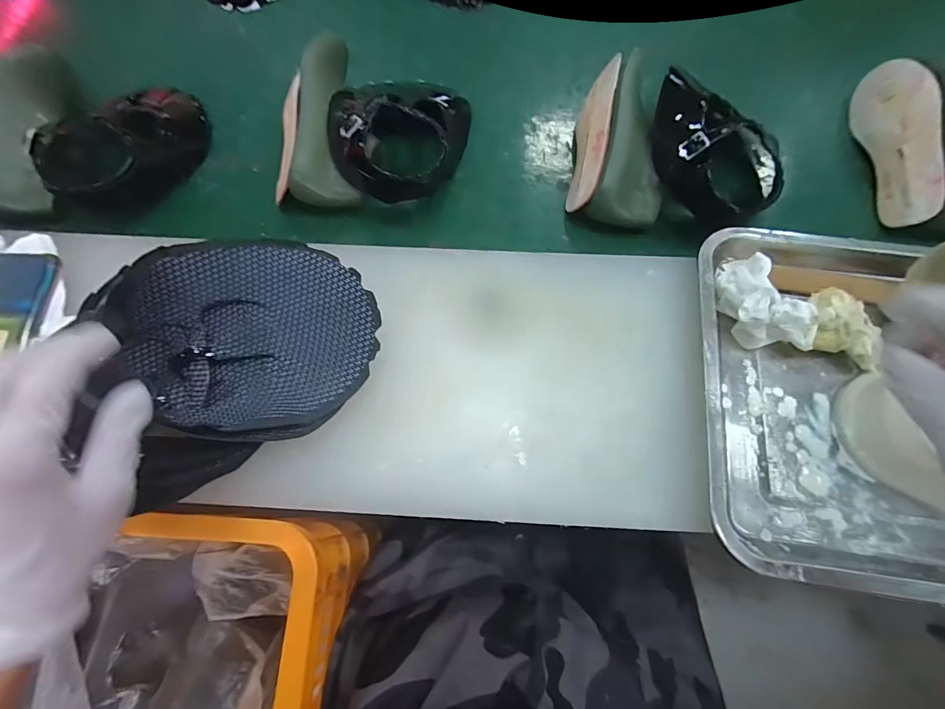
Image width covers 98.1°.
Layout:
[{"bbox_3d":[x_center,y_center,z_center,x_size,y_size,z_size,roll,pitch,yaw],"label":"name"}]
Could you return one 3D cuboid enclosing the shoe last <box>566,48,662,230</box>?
[{"bbox_3d":[0.155,-0.235,0.460,0.093,0.071,0.197,0,84,-1],"label":"shoe last"}]

